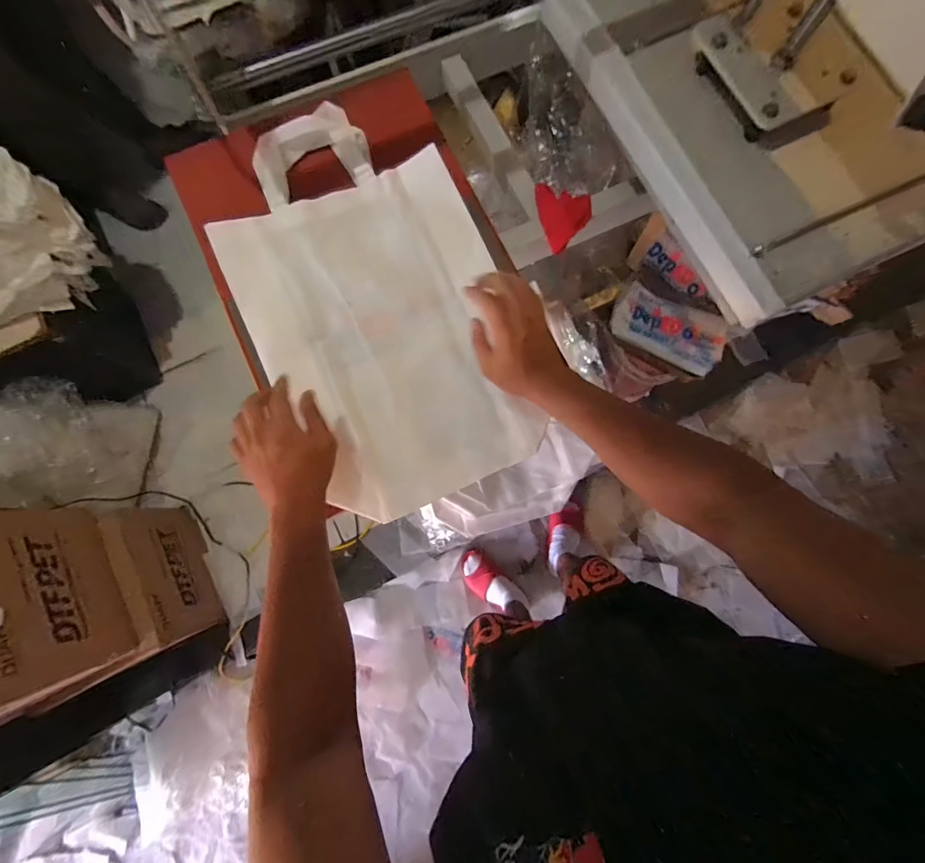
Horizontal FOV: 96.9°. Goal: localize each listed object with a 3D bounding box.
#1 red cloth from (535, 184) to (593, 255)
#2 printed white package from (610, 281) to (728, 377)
[{"bbox_3d":[0.182,-0.376,0.717,0.095,0.013,0.106,-14,106,-10],"label":"red cloth"},{"bbox_3d":[0.505,-0.255,0.996,0.274,0.040,0.153,24,80,3],"label":"printed white package"}]

